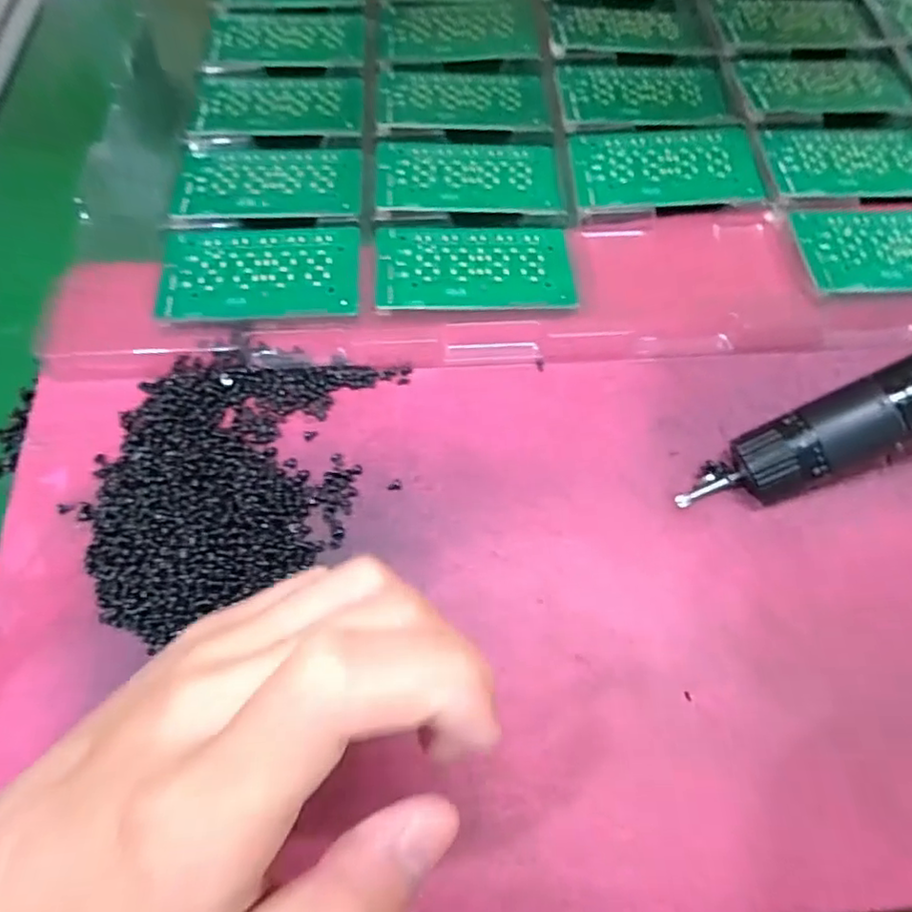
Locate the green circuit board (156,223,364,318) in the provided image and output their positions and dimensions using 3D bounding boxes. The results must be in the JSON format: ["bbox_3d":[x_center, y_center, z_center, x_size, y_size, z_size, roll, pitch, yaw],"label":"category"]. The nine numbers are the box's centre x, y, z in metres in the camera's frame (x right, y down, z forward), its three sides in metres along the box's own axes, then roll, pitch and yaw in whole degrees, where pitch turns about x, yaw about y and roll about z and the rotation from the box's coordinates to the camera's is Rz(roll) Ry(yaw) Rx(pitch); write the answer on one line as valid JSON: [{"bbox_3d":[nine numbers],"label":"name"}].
[{"bbox_3d":[-0.105,-0.101,0.341,0.105,0.004,0.059,-1,67,-1],"label":"green circuit board"}]

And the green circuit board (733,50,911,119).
[{"bbox_3d":[0.238,-0.244,0.407,0.105,0.004,0.058,-8,67,-3],"label":"green circuit board"}]

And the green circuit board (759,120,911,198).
[{"bbox_3d":[0.240,-0.178,0.378,0.105,0.004,0.064,-4,64,-3],"label":"green circuit board"}]

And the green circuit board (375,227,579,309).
[{"bbox_3d":[0.010,-0.104,0.344,0.105,0.004,0.056,-1,63,-4],"label":"green circuit board"}]

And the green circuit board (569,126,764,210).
[{"bbox_3d":[0.124,-0.172,0.375,0.107,0.004,0.059,-4,67,-2],"label":"green circuit board"}]

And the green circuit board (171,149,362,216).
[{"bbox_3d":[-0.108,-0.161,0.371,0.104,0.004,0.057,0,64,-2],"label":"green circuit board"}]

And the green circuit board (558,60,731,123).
[{"bbox_3d":[0.121,-0.236,0.407,0.104,0.004,0.055,-3,67,-2],"label":"green circuit board"}]

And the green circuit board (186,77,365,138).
[{"bbox_3d":[-0.112,-0.223,0.400,0.103,0.006,0.059,-2,67,-1],"label":"green circuit board"}]

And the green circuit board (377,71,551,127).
[{"bbox_3d":[0.005,-0.230,0.405,0.105,0.005,0.054,1,67,0],"label":"green circuit board"}]

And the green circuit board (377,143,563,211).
[{"bbox_3d":[0.007,-0.167,0.373,0.106,0.004,0.054,-1,67,-1],"label":"green circuit board"}]

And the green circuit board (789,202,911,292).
[{"bbox_3d":[0.242,-0.118,0.348,0.104,0.005,0.065,0,64,-1],"label":"green circuit board"}]

